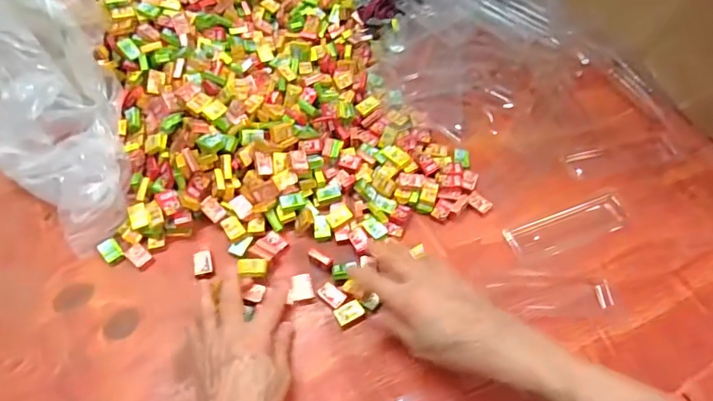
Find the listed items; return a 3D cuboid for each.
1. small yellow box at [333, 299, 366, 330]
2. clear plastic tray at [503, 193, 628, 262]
[{"bbox_3d":[-0.006,0.104,0.408,0.025,0.009,0.019,-26,61,-16],"label":"small yellow box"},{"bbox_3d":[0.219,0.028,0.457,0.130,0.009,0.041,-17,58,-11],"label":"clear plastic tray"}]

